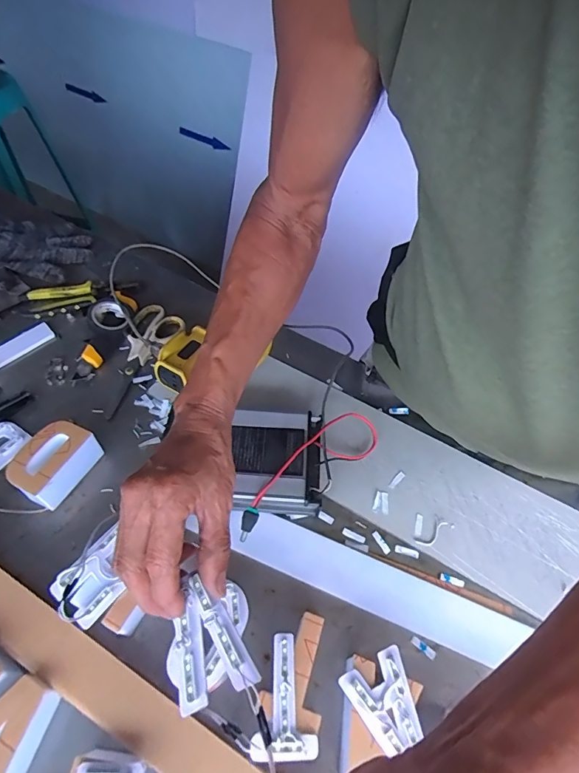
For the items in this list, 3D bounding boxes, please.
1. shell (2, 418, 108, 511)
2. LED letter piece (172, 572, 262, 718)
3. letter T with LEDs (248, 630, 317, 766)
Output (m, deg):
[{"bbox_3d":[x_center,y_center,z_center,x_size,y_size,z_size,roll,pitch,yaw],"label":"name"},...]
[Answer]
[{"bbox_3d":[-0.261,0.083,0.472,0.060,0.043,0.085,28,58,14],"label":"shell"},{"bbox_3d":[-0.057,0.168,0.287,0.050,0.016,0.075,-16,58,-15],"label":"LED letter piece"},{"bbox_3d":[-0.005,0.250,0.345,0.050,0.008,0.084,2,54,-4],"label":"letter T with LEDs"}]

